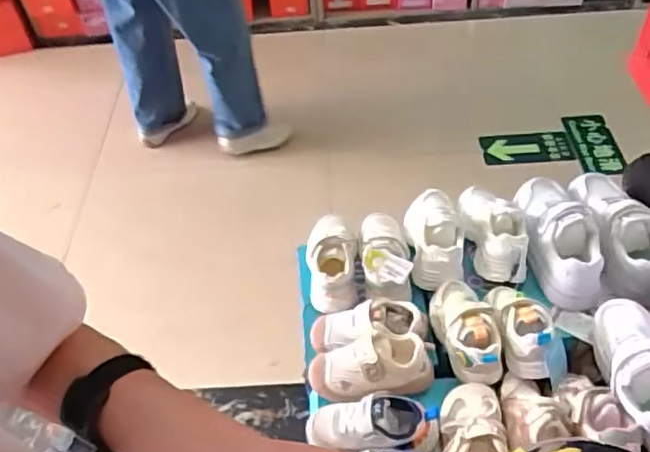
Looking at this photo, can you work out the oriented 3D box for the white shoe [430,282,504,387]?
[{"bbox_3d":[0.200,0.143,0.864,0.074,0.065,0.158,-11,49,-5],"label":"white shoe"}]

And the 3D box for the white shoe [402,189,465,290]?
[{"bbox_3d":[0.172,0.009,0.973,0.078,0.089,0.174,-2,49,3],"label":"white shoe"}]

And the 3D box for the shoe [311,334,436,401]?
[{"bbox_3d":[0.061,0.198,0.845,0.162,0.075,0.090,-9,49,-4],"label":"shoe"}]

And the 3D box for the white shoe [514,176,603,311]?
[{"bbox_3d":[0.358,0.006,0.945,0.091,0.092,0.222,2,49,6],"label":"white shoe"}]

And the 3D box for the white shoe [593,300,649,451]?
[{"bbox_3d":[0.389,0.175,0.755,0.084,0.083,0.209,-6,49,-1],"label":"white shoe"}]

